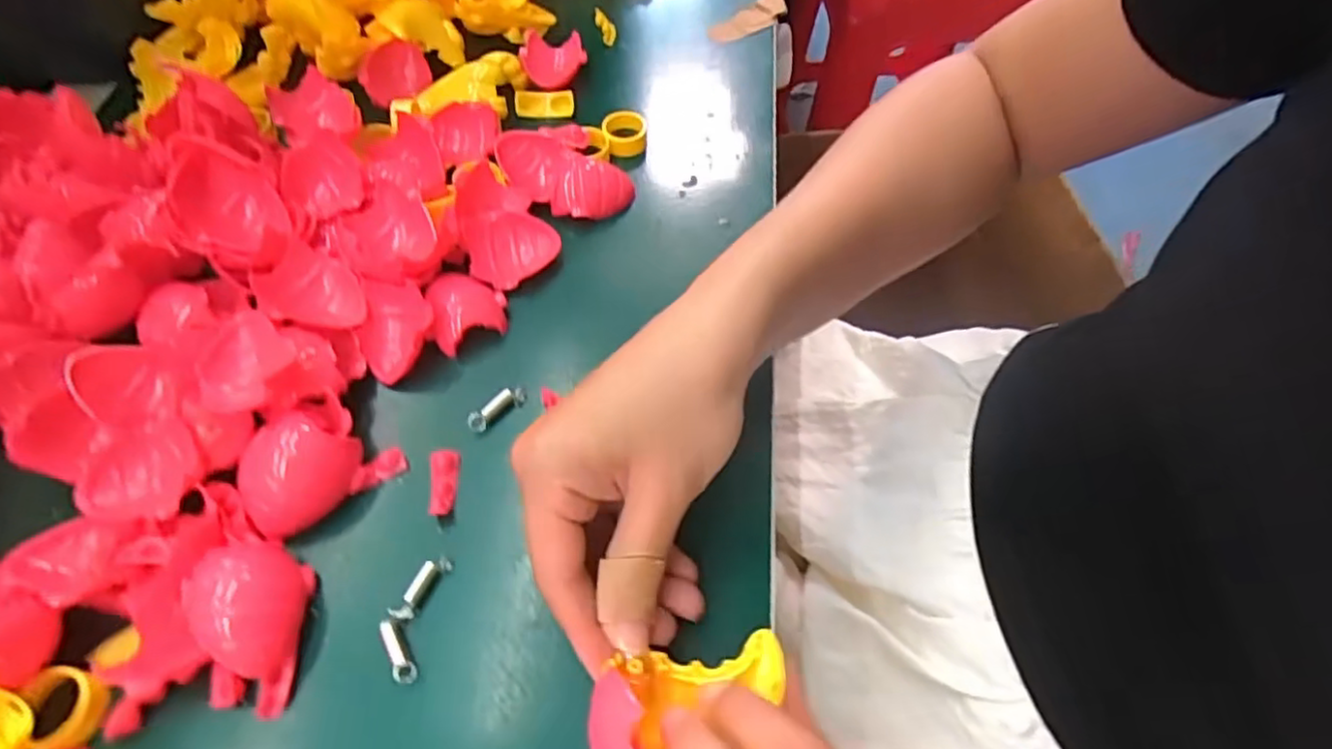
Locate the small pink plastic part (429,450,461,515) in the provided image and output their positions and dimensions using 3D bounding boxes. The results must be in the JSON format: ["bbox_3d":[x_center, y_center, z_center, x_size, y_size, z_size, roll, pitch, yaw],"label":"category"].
[{"bbox_3d":[-0.089,0.043,0.275,0.011,0.005,0.029,-8,59,-4],"label":"small pink plastic part"}]

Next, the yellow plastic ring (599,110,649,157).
[{"bbox_3d":[-0.023,-0.134,0.379,0.024,0.014,0.025,0,59,1],"label":"yellow plastic ring"}]

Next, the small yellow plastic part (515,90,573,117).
[{"bbox_3d":[-0.070,-0.156,0.391,0.032,0.013,0.011,-7,59,-3],"label":"small yellow plastic part"}]

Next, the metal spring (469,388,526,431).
[{"bbox_3d":[-0.072,0.015,0.292,0.007,0.009,0.027,40,67,22],"label":"metal spring"}]

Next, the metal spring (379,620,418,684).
[{"bbox_3d":[-0.095,0.096,0.238,0.007,0.004,0.024,-28,62,-15],"label":"metal spring"}]

